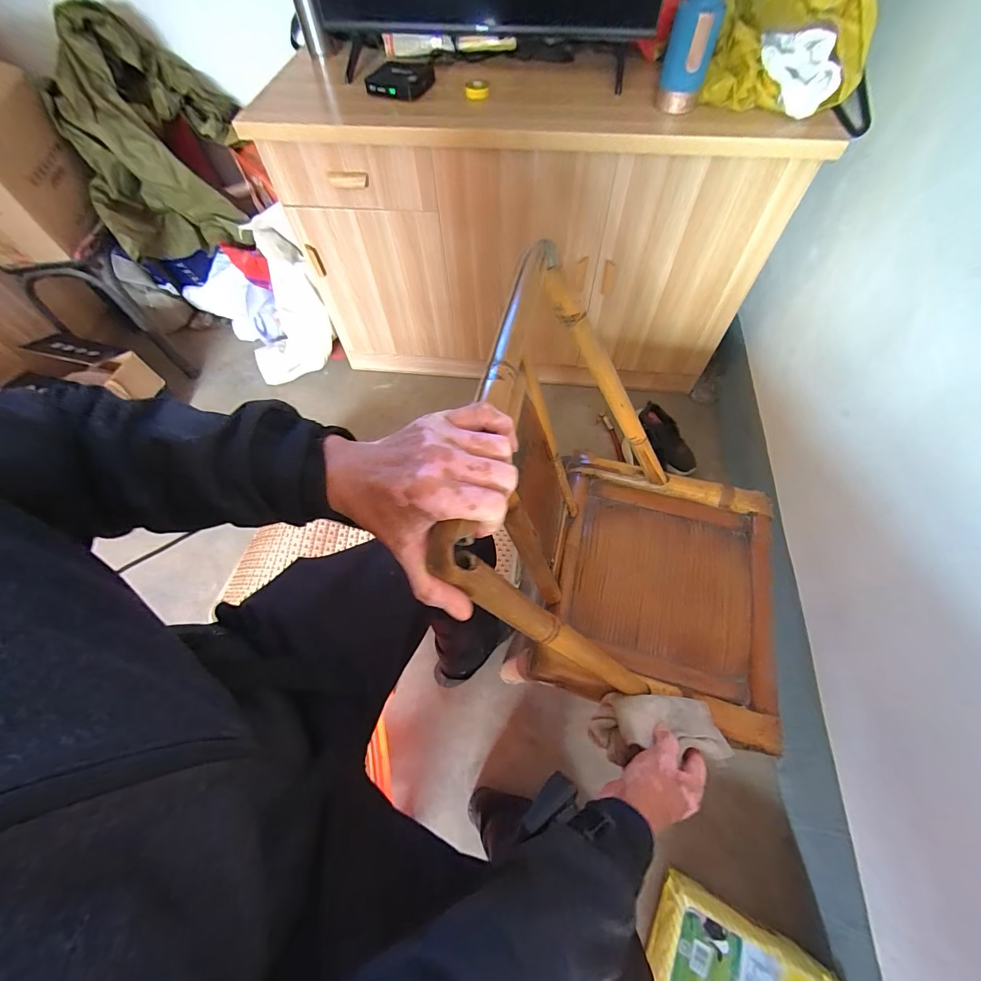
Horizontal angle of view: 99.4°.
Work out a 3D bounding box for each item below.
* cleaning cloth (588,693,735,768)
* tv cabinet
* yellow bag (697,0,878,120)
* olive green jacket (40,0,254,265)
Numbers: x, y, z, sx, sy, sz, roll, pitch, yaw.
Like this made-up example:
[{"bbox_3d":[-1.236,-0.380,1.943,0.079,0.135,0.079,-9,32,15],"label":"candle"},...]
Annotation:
[{"bbox_3d":[0.213,0.298,0.526,0.160,0.064,0.072,-1,62,-1],"label":"cleaning cloth"},{"bbox_3d":[0.101,-0.685,1.184,1.180,0.689,0.356,8,62,6],"label":"tv cabinet"},{"bbox_3d":[0.544,-0.809,0.757,0.259,0.149,0.155,15,63,9],"label":"yellow bag"},{"bbox_3d":[-0.991,-1.036,1.246,0.449,0.469,0.482,-25,64,-12],"label":"olive green jacket"}]

